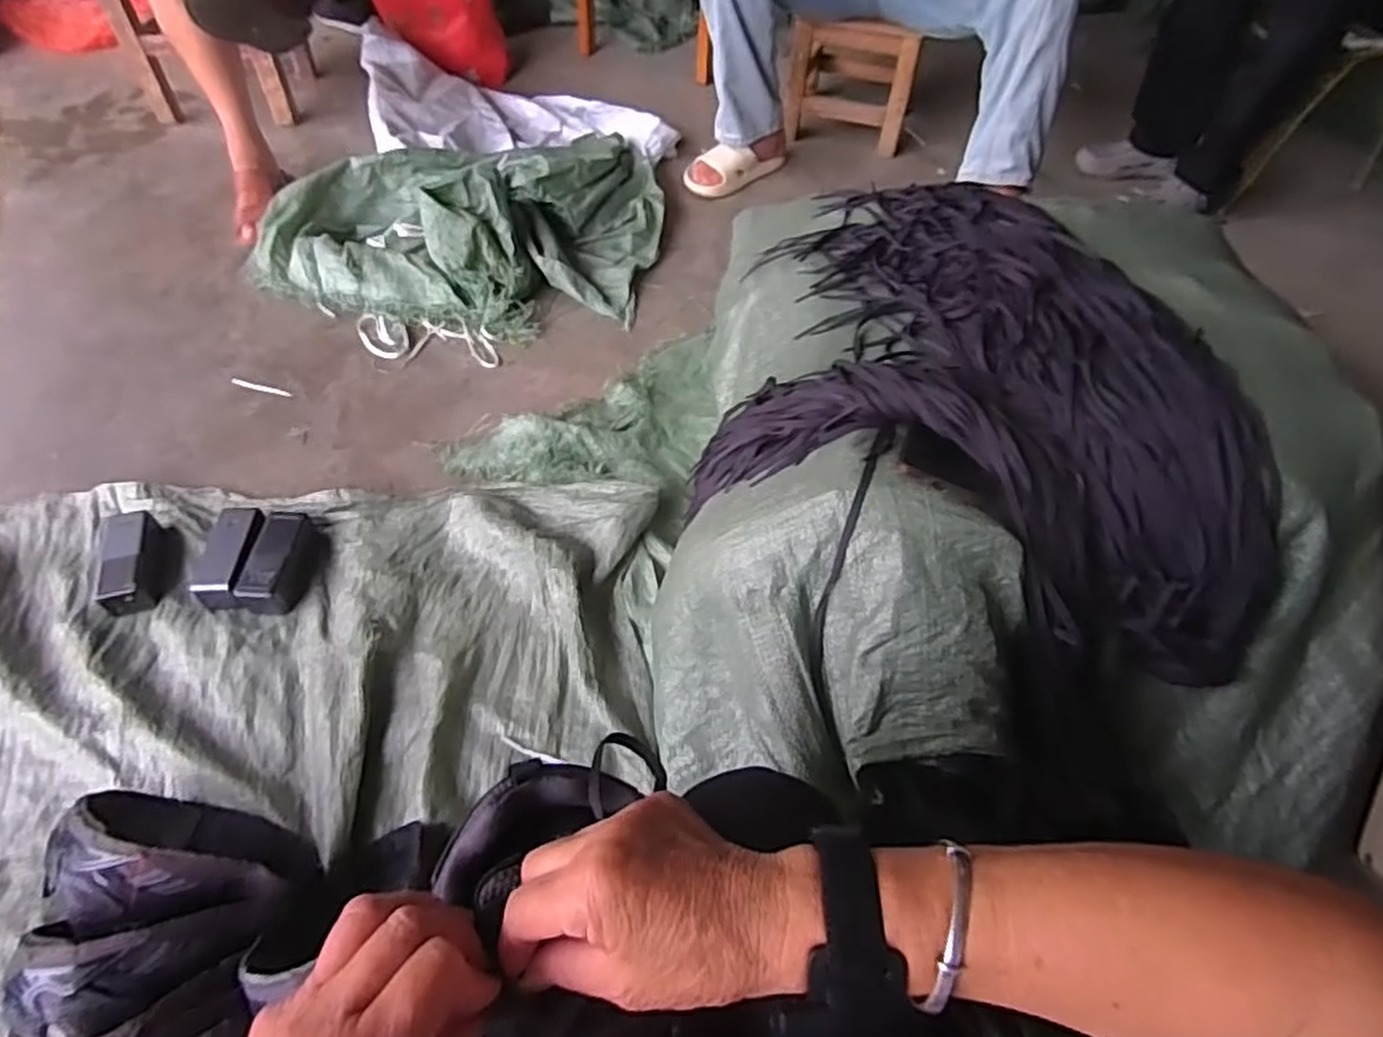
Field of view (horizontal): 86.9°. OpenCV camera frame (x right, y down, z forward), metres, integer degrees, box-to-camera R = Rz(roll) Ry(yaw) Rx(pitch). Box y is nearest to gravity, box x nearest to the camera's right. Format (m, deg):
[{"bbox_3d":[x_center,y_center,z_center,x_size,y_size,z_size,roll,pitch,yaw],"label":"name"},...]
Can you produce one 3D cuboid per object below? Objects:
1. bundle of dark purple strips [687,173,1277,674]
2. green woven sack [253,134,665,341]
[{"bbox_3d":[0.345,-0.157,0.835,0.574,0.162,0.591,14,54,8],"label":"bundle of dark purple strips"},{"bbox_3d":[-0.412,-0.640,1.424,0.688,0.176,0.651,7,53,3],"label":"green woven sack"}]

